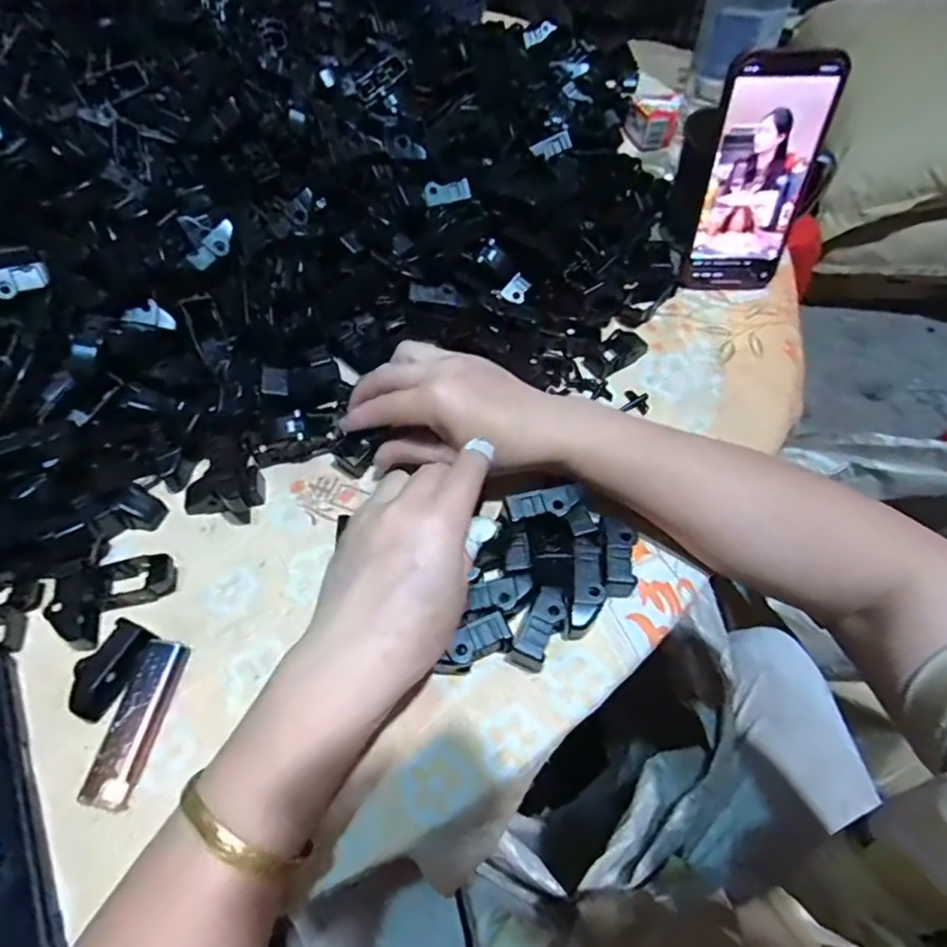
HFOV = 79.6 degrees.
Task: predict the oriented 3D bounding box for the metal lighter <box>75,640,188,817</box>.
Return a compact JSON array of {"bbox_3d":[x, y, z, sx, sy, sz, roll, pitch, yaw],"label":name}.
[{"bbox_3d":[-0.173,0.127,0.293,0.023,0.006,0.079,15,57,-8],"label":"metal lighter"}]

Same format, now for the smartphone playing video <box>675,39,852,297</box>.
[{"bbox_3d":[0.206,-0.212,0.415,0.073,0.158,0.014,3,43,4],"label":"smartphone playing video"}]

